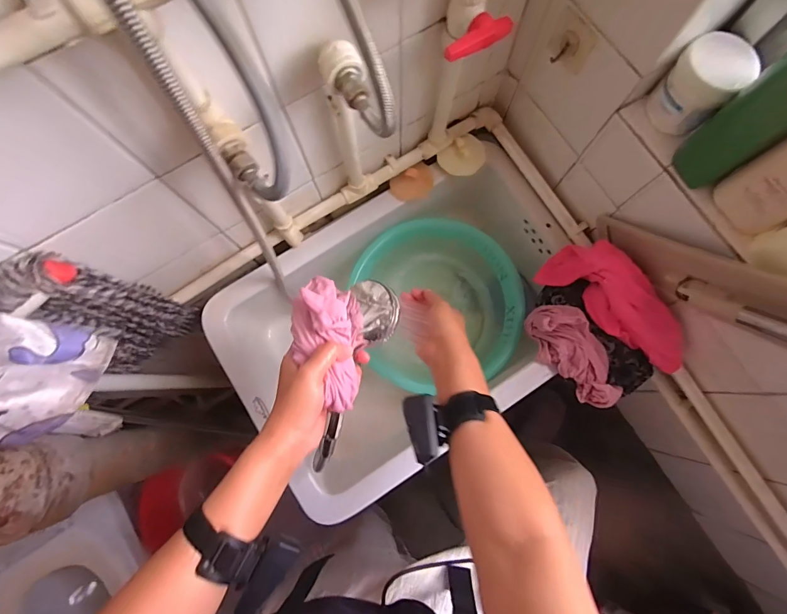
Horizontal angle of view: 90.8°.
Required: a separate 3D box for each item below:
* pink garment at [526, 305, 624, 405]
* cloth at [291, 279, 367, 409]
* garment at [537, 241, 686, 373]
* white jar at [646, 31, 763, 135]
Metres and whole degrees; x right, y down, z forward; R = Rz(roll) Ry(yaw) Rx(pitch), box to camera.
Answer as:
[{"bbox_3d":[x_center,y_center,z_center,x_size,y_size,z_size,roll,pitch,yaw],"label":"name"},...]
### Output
[{"bbox_3d":[0.275,0.072,0.598,0.081,0.059,0.170,-25,80,-4],"label":"pink garment"},{"bbox_3d":[-0.072,0.038,0.417,0.072,0.060,0.142,-2,79,0],"label":"cloth"},{"bbox_3d":[0.333,0.000,0.578,0.078,0.098,0.234,-38,81,-6],"label":"garment"},{"bbox_3d":[0.328,-0.239,0.420,0.069,0.070,0.067,0,79,1],"label":"white jar"}]

